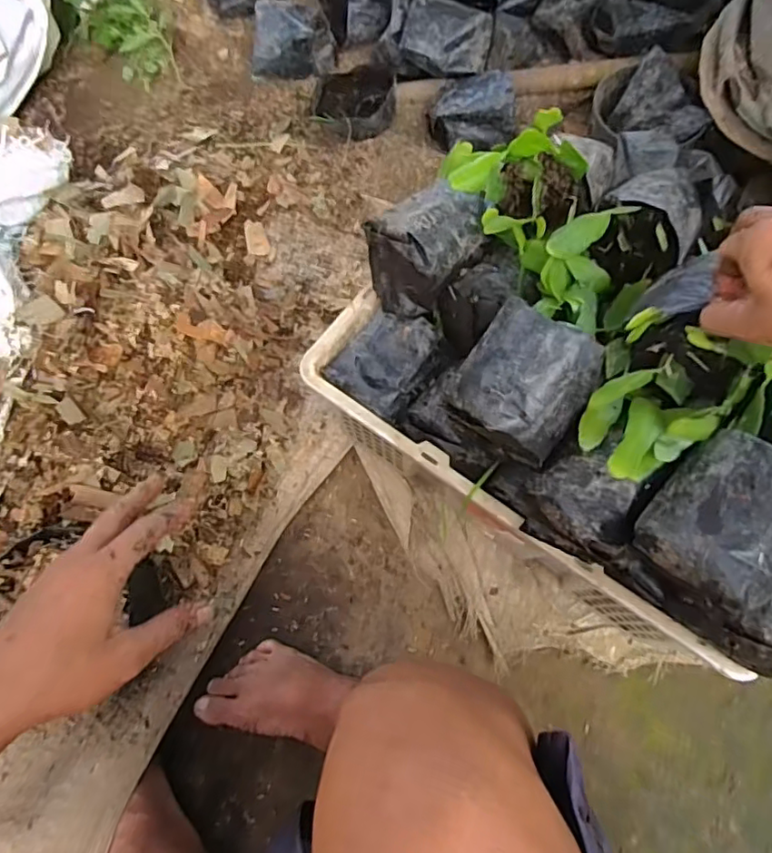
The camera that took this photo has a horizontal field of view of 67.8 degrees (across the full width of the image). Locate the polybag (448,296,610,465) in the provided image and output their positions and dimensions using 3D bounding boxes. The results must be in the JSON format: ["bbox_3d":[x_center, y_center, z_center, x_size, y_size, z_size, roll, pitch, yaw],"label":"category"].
[{"bbox_3d":[0.108,-0.036,0.470,0.107,0.073,0.111,33,94,26],"label":"polybag"}]

